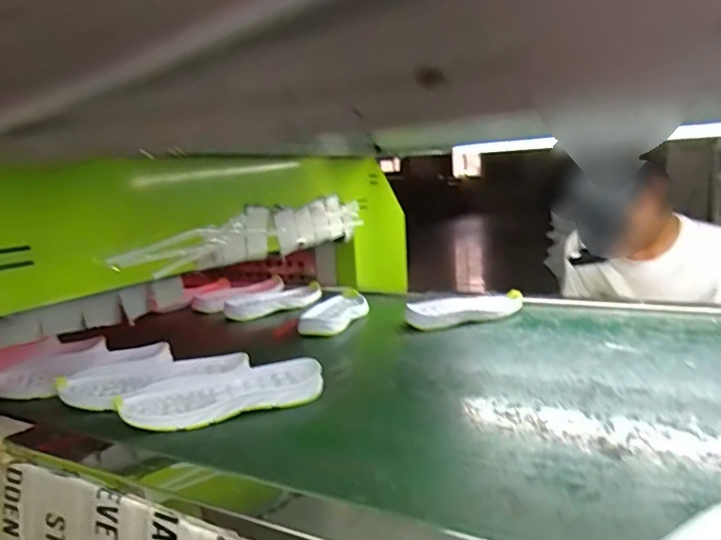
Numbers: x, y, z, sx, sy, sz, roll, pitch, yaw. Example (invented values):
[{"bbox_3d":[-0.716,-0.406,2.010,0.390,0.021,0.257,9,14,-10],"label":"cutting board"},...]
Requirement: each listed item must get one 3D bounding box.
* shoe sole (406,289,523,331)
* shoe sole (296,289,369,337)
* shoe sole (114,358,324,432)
[{"bbox_3d":[0.178,0.063,0.878,0.209,0.030,0.072,-7,11,-25],"label":"shoe sole"},{"bbox_3d":[-0.040,0.067,0.913,0.088,0.021,0.235,-1,10,9],"label":"shoe sole"},{"bbox_3d":[-0.145,0.126,0.574,0.205,0.026,0.094,-4,10,-8],"label":"shoe sole"}]

